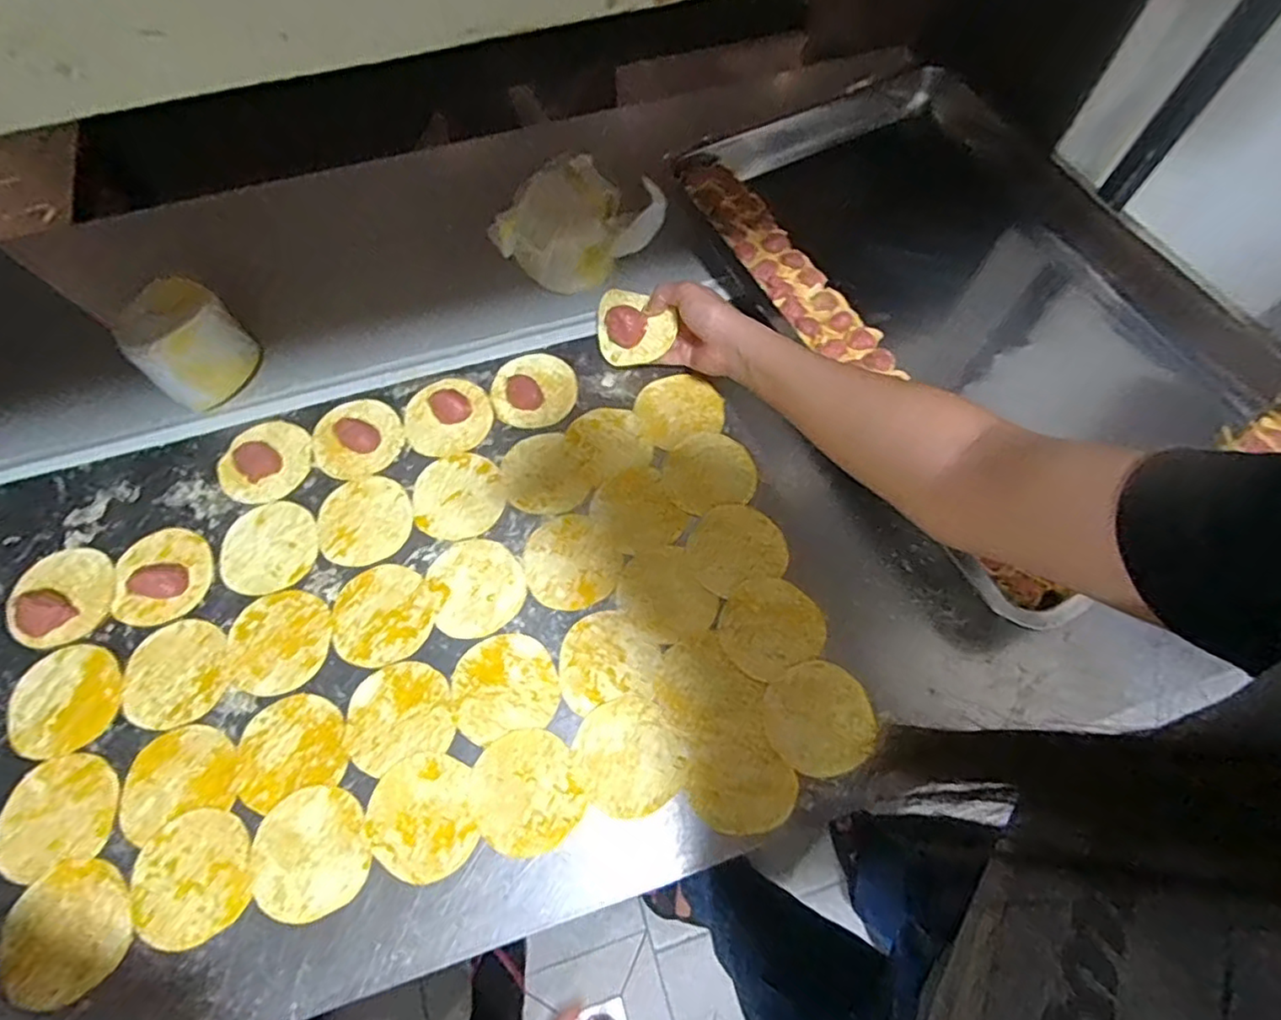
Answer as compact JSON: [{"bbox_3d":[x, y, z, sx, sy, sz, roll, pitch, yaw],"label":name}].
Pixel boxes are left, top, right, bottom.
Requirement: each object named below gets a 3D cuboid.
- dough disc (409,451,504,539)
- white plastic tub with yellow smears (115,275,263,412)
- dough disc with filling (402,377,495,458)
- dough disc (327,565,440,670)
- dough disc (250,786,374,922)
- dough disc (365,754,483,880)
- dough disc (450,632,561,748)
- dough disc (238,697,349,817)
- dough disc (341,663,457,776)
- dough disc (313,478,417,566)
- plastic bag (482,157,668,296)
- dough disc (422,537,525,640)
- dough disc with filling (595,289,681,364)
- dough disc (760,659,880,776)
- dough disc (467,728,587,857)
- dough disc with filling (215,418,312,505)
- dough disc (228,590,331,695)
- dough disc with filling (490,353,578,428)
[{"bbox_3d":[-0.166,-0.014,0.571,0.078,0.004,0.085,0,65,0],"label":"dough disc"},{"bbox_3d":[-0.422,-0.155,0.595,0.088,0.088,0.090,0,65,0],"label":"white plastic tub with yellow smears"},{"bbox_3d":[-0.185,-0.094,0.599,0.082,0.023,0.085,0,65,0],"label":"dough disc with filling"},{"bbox_3d":[-0.215,0.087,0.526,0.084,0.004,0.083,27,67,12],"label":"dough disc"},{"bbox_3d":[-0.239,0.246,0.453,0.080,0.004,0.082,0,65,0],"label":"dough disc"},{"bbox_3d":[-0.162,0.223,0.462,0.076,0.004,0.082,0,65,0],"label":"dough disc"},{"bbox_3d":[-0.109,0.138,0.502,0.082,0.004,0.077,0,65,0],"label":"dough disc"},{"bbox_3d":[-0.269,0.182,0.483,0.081,0.004,0.073,-21,67,-10],"label":"dough disc"},{"bbox_3d":[-0.190,0.159,0.492,0.081,0.004,0.074,0,65,0],"label":"dough disc"},{"bbox_3d":[-0.245,0.009,0.562,0.082,0.004,0.084,0,65,0],"label":"dough disc"},{"bbox_3d":[-0.063,-0.284,0.650,0.159,0.098,0.090,18,66,8],"label":"plastic bag"},{"bbox_3d":[-0.138,0.064,0.536,0.075,0.004,0.086,-15,66,-7],"label":"dough disc"},{"bbox_3d":[-0.013,-0.170,0.595,0.085,0.017,0.066,36,105,20],"label":"dough disc with filling"},{"bbox_3d":[0.139,0.161,0.489,0.084,0.004,0.080,0,65,0],"label":"dough disc"},{"bbox_3d":[-0.087,0.209,0.470,0.078,0.004,0.082,0,65,0],"label":"dough disc"},{"bbox_3d":[-0.346,-0.049,0.581,0.077,0.018,0.083,0,65,0],"label":"dough disc with filling"},{"bbox_3d":[-0.296,0.107,0.518,0.079,0.004,0.082,0,65,0],"label":"dough disc"},{"bbox_3d":[-0.105,-0.119,0.616,0.081,0.011,0.080,0,65,0],"label":"dough disc with filling"}]

